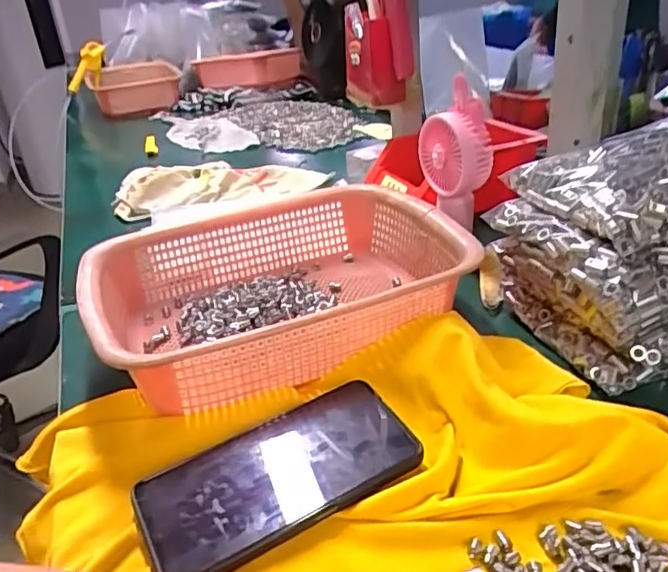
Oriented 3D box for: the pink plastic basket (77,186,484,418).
[{"bbox_3d":[-0.046,0.002,0.497,0.284,0.072,0.215,-14,32,-14],"label":"pink plastic basket"}]

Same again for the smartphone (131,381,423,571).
[{"bbox_3d":[-0.033,0.112,0.357,0.161,0.014,0.079,-20,34,-24],"label":"smartphone"}]

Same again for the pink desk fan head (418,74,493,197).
[{"bbox_3d":[0.111,-0.137,0.560,0.037,0.102,0.075,-19,32,-21],"label":"pink desk fan head"}]

